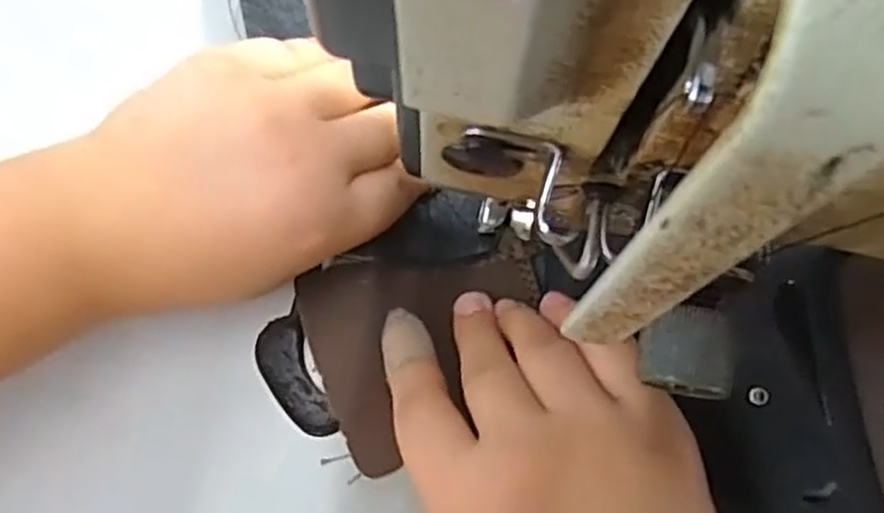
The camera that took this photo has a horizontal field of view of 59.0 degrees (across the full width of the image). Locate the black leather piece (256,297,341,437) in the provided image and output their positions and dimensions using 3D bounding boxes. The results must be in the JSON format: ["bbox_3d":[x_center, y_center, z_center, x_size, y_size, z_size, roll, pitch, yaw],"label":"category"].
[{"bbox_3d":[-0.055,0.045,0.288,0.019,0.004,0.046,-22,79,-4],"label":"black leather piece"}]

